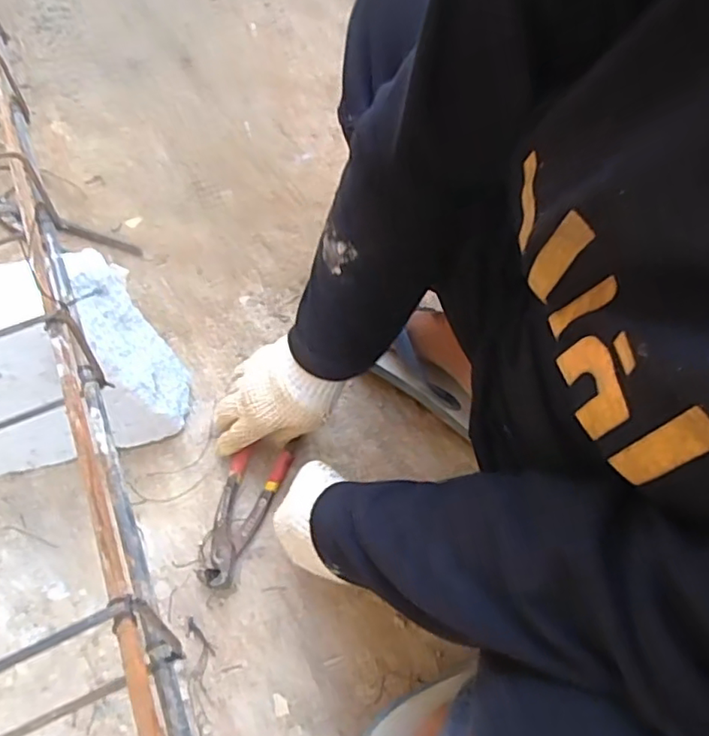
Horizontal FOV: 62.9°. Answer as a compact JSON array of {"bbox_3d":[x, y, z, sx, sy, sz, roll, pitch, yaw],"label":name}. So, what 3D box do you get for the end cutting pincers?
[{"bbox_3d":[-0.107,0.128,0.544,0.052,0.021,0.144,16,57,12],"label":"end cutting pincers"}]

